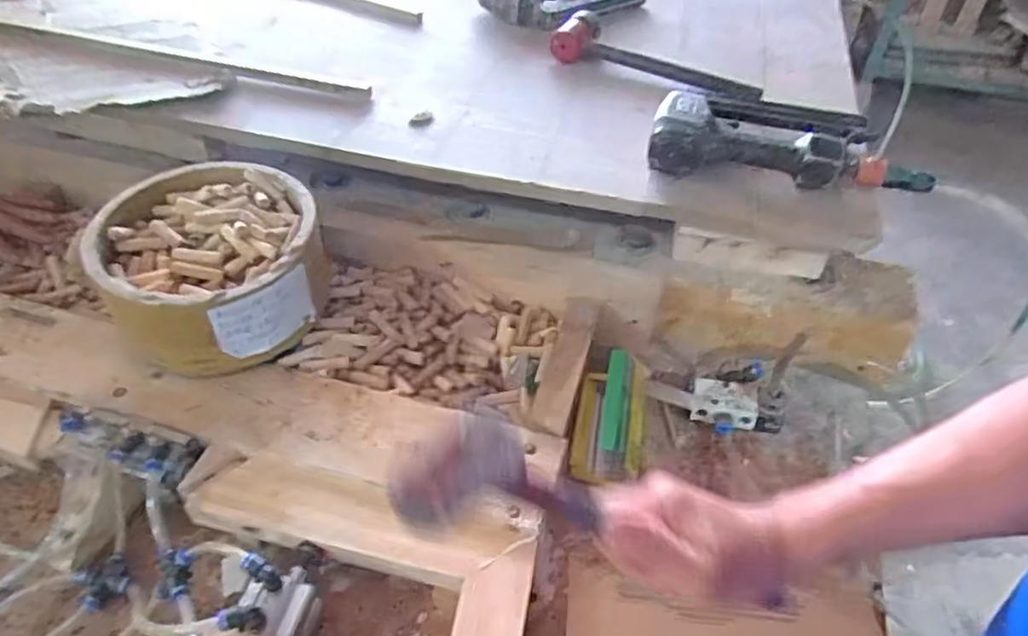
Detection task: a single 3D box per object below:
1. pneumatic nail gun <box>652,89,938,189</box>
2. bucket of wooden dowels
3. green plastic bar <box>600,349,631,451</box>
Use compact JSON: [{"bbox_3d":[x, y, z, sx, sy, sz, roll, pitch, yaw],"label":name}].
[{"bbox_3d":[0.298,-0.206,0.752,0.287,0.064,0.152,8,44,7],"label":"pneumatic nail gun"},{"bbox_3d":[-0.311,-0.052,0.714,0.210,0.124,0.213,-11,45,-13],"label":"bucket of wooden dowels"},{"bbox_3d":[0.105,0.085,0.692,0.024,0.023,0.111,6,60,6],"label":"green plastic bar"}]

